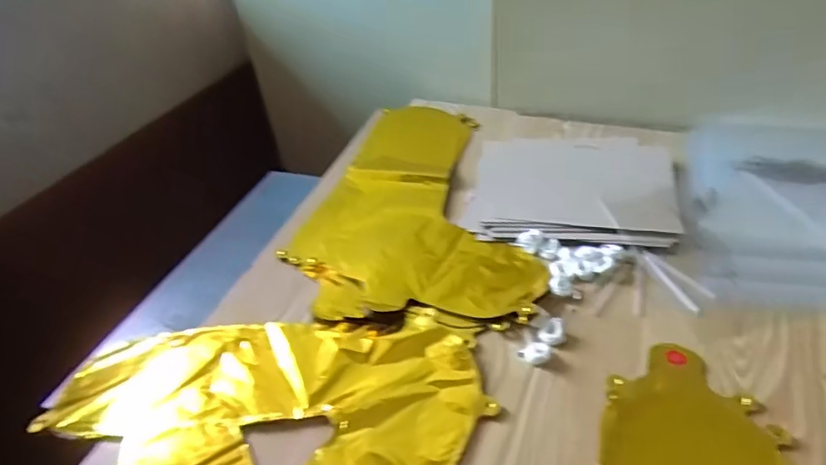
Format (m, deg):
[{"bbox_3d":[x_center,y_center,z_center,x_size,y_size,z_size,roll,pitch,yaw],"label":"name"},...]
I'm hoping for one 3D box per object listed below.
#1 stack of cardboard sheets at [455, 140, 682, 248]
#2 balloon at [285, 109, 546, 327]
[{"bbox_3d":[0.183,-0.056,0.623,0.223,0.017,0.201,6,41,15],"label":"stack of cardboard sheets"},{"bbox_3d":[0.015,-0.048,0.642,0.254,0.013,0.384,1,40,10],"label":"balloon"}]

